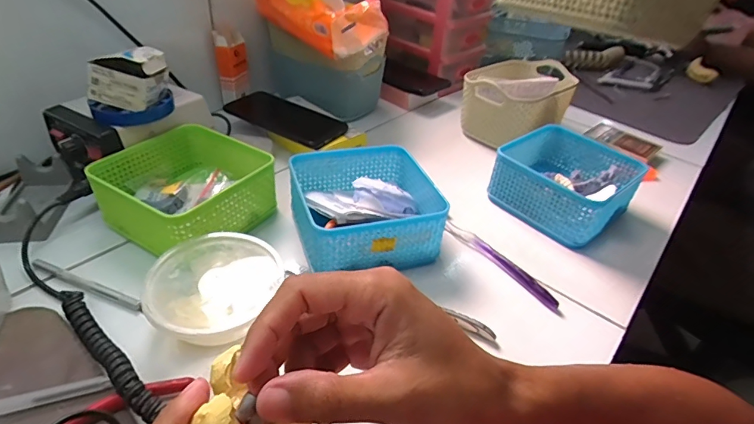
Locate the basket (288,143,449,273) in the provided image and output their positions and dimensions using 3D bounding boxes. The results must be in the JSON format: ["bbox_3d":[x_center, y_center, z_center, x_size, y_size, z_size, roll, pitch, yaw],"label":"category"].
[{"bbox_3d":[-0.014,-0.008,0.450,0.147,0.059,0.143,-3,39,-14],"label":"basket"}]

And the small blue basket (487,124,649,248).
[{"bbox_3d":[0.219,-0.034,0.520,0.129,0.068,0.130,-27,49,-37],"label":"small blue basket"}]

